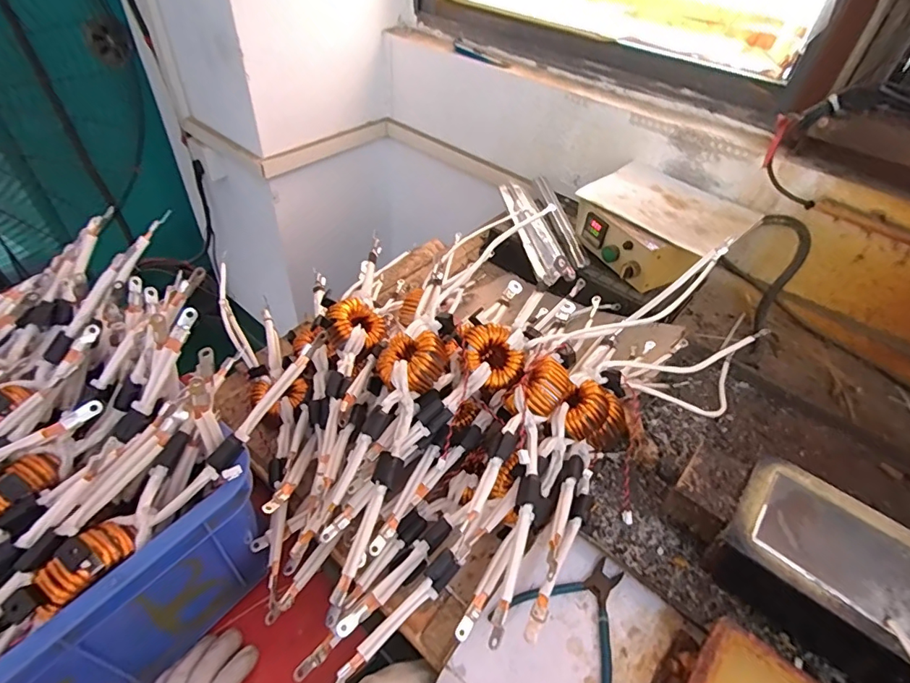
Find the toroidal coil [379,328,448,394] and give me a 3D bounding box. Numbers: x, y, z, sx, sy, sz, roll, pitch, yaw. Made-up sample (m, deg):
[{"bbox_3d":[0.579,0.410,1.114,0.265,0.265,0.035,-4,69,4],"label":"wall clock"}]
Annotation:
[{"bbox_3d":[-0.051,0.027,0.561,0.078,0.045,0.078,-21,46,24],"label":"toroidal coil"}]

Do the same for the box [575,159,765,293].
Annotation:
[{"bbox_3d":[0.351,-0.208,0.851,0.229,0.088,0.243,-20,50,-23],"label":"box"}]

